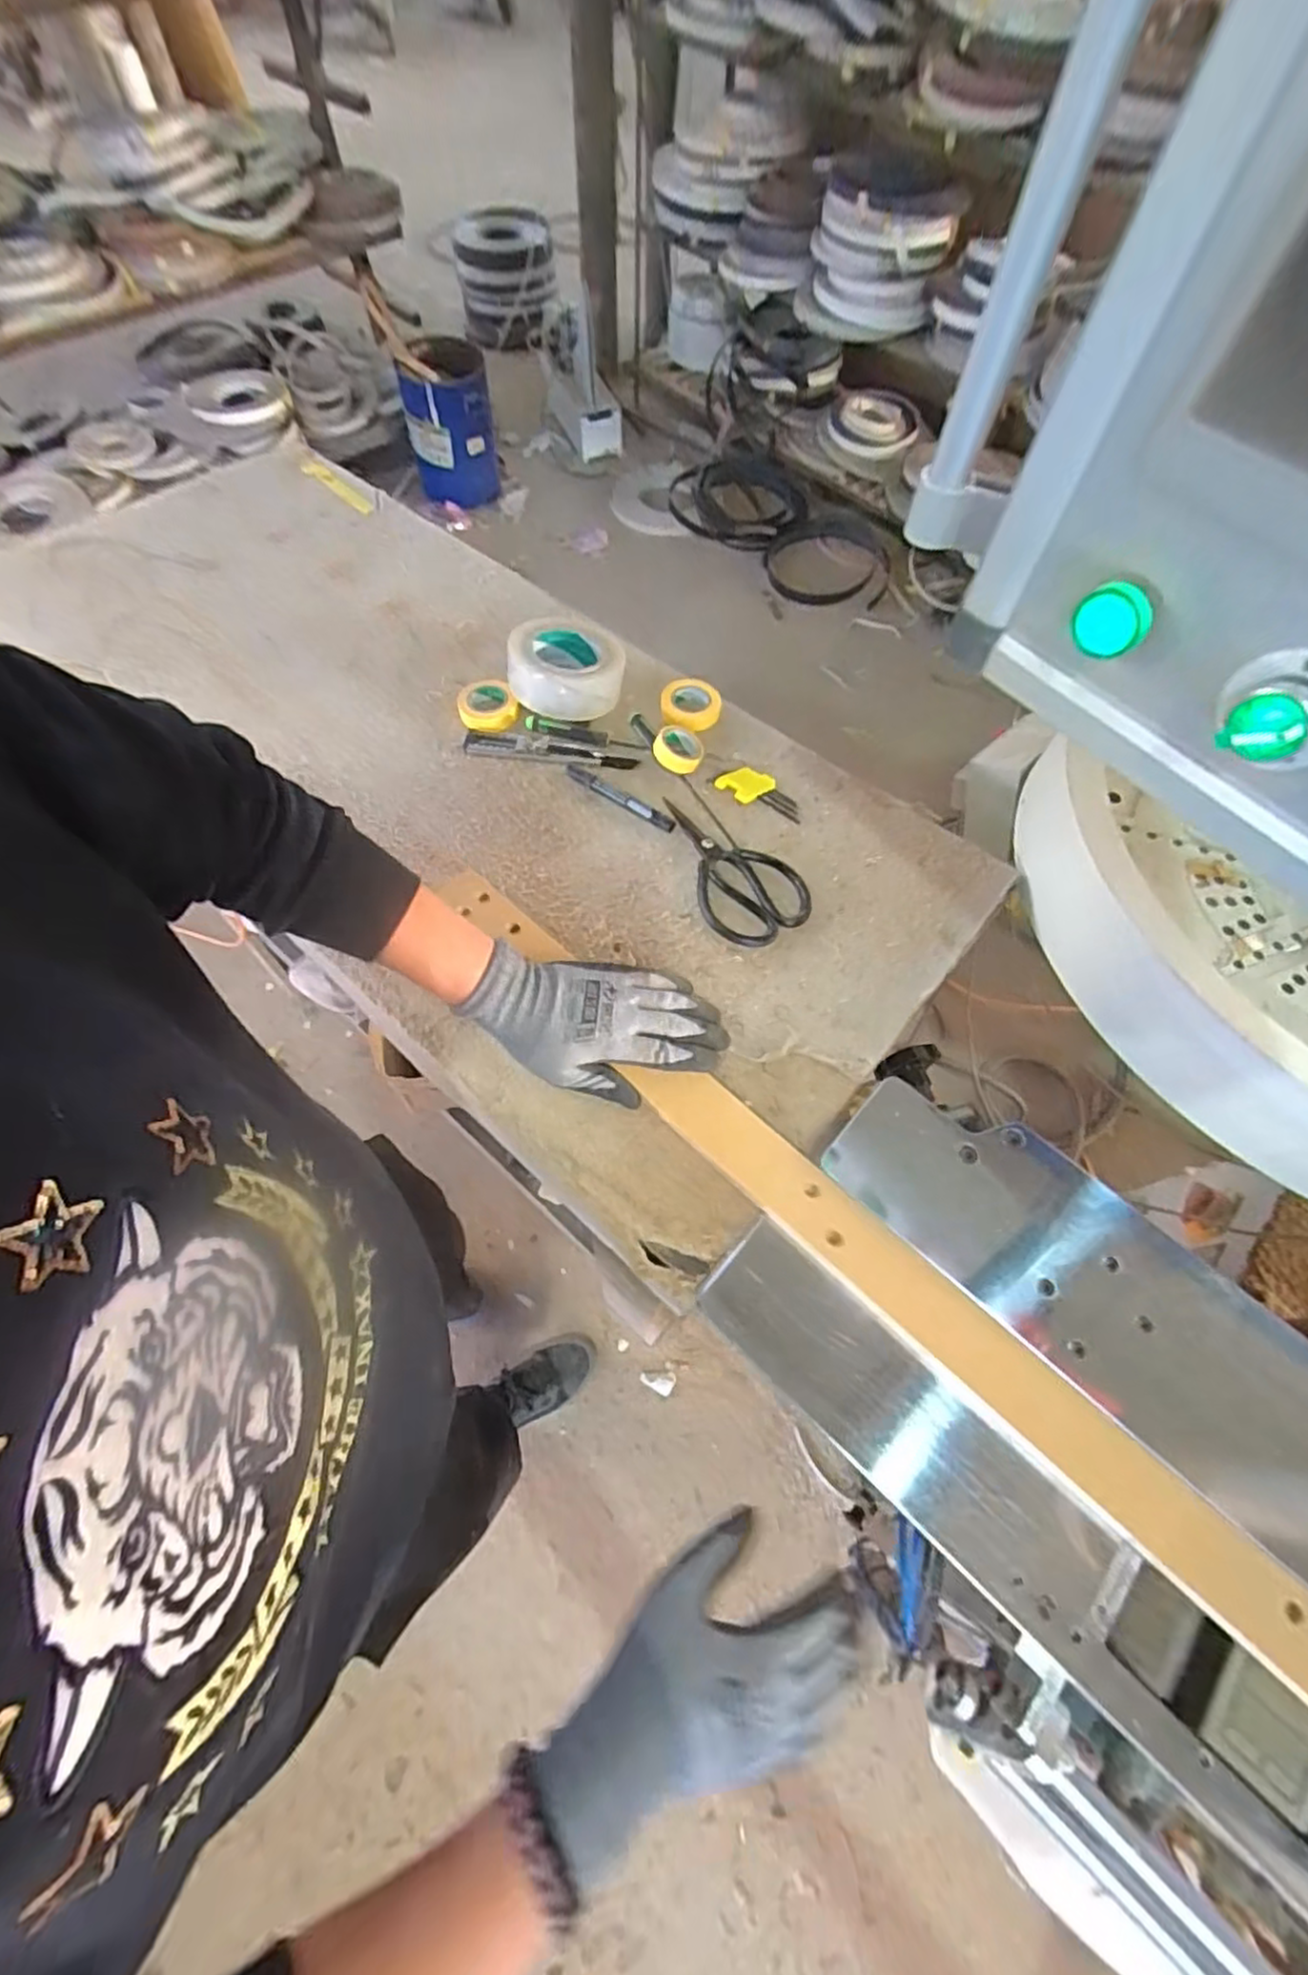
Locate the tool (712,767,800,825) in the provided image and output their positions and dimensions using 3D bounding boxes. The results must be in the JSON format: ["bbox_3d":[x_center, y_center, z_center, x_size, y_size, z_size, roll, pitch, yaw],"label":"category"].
[{"bbox_3d":[0.112,-0.202,0.729,0.094,0.008,0.042,33,66,14],"label":"tool"}]

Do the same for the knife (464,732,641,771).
[{"bbox_3d":[-0.109,-0.249,0.745,0.180,0.009,0.027,7,63,1],"label":"knife"}]

